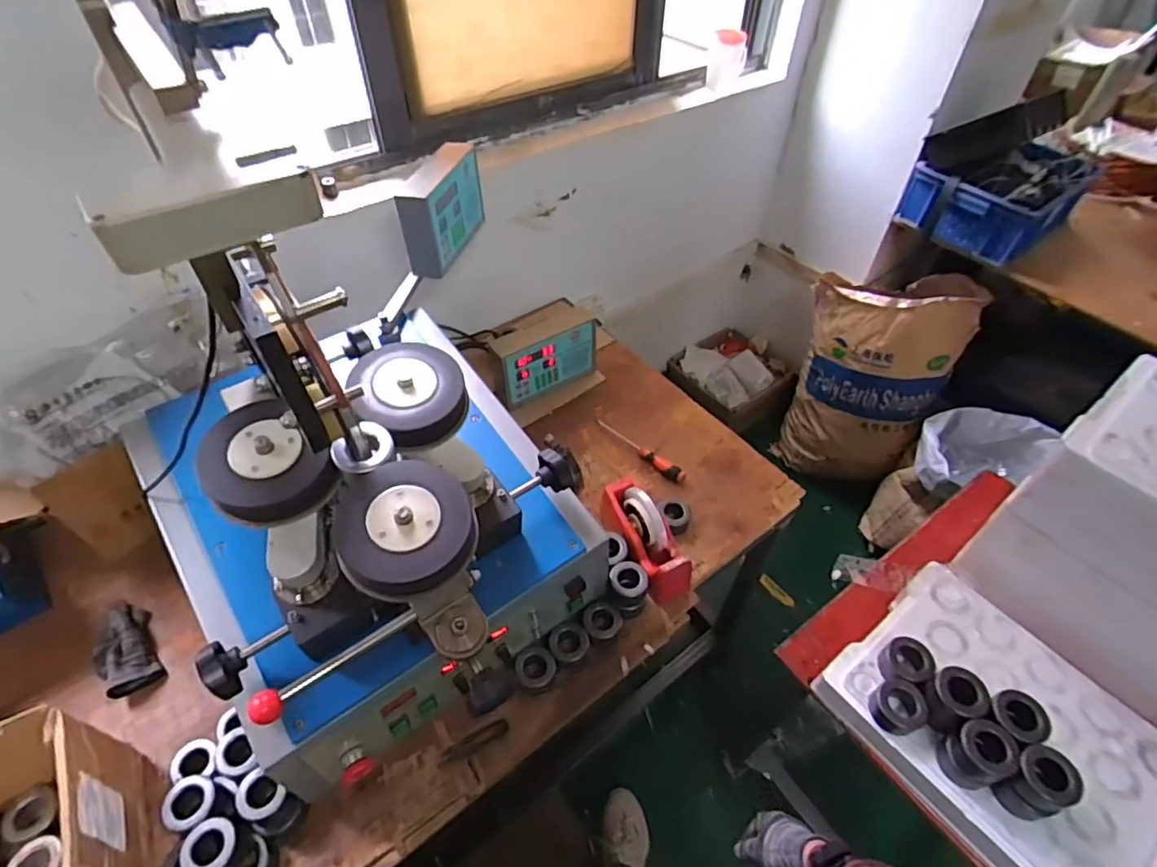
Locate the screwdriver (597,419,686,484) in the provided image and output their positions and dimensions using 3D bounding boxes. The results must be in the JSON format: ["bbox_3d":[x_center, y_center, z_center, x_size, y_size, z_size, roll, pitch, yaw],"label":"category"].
[{"bbox_3d":[0.124,0.027,1.174,0.029,0.023,0.220,-34,58,-27],"label":"screwdriver"}]

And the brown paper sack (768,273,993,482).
[{"bbox_3d":[0.826,-0.152,1.741,0.407,0.607,0.264,30,55,22],"label":"brown paper sack"}]

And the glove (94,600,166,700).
[{"bbox_3d":[-0.697,0.324,0.901,0.079,0.036,0.163,-29,55,-24],"label":"glove"}]

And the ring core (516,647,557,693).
[{"bbox_3d":[-0.063,0.353,0.884,0.058,0.024,0.057,1,49,-1],"label":"ring core"}]

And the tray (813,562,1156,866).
[{"bbox_3d":[0.562,0.367,0.760,0.289,0.109,0.385,-29,55,-24],"label":"tray"}]

